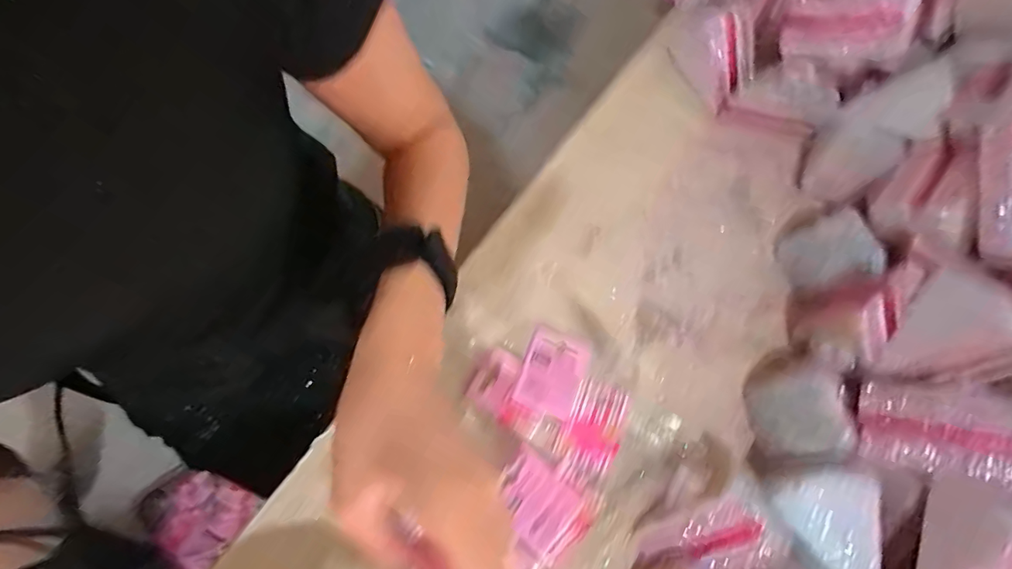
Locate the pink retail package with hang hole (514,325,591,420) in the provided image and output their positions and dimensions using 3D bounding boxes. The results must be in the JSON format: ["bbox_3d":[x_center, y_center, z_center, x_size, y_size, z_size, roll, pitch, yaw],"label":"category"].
[{"bbox_3d":[0.035,0.067,0.362,0.045,0.004,0.059,22,77,1],"label":"pink retail package with hang hole"}]

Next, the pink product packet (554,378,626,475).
[{"bbox_3d":[0.065,0.104,0.354,0.041,0.004,0.060,24,76,6],"label":"pink product packet"}]

